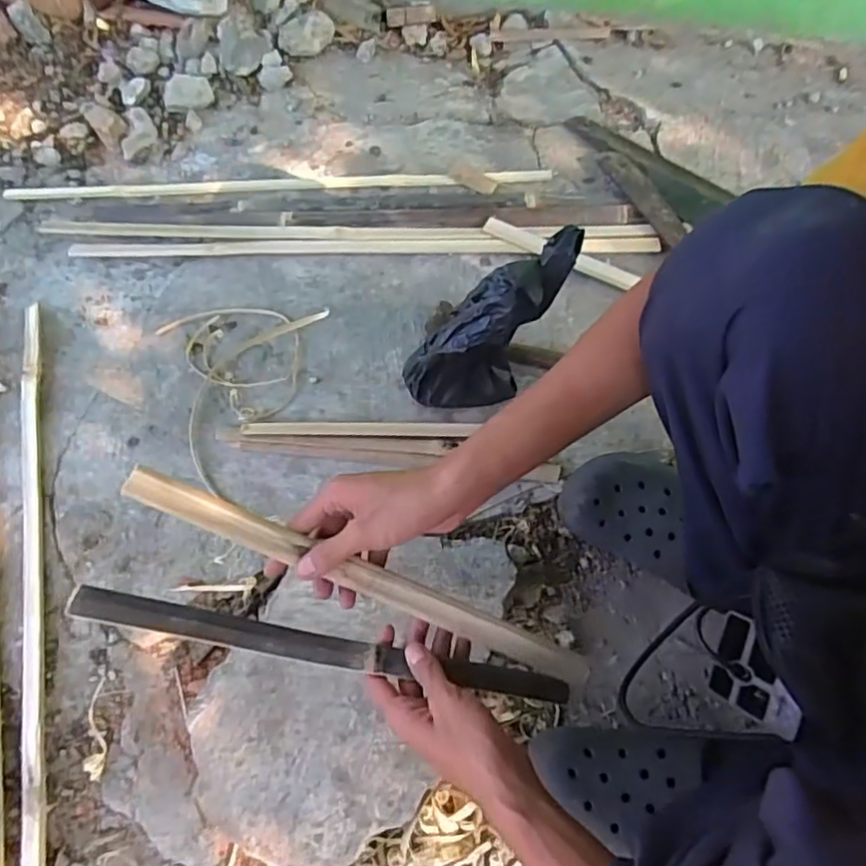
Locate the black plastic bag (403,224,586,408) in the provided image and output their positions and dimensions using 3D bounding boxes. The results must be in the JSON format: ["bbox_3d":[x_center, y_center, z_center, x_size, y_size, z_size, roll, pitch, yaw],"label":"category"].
[{"bbox_3d":[0.064,-0.115,0.714,0.127,0.240,0.076,-1,59,-28],"label":"black plastic bag"}]

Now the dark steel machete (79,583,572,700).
[{"bbox_3d":[-0.082,0.180,0.521,0.408,0.017,0.026,14,63,-11],"label":"dark steel machete"}]

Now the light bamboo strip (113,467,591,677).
[{"bbox_3d":[-0.049,0.123,0.522,0.408,0.011,0.025,26,65,-11],"label":"light bamboo strip"}]

